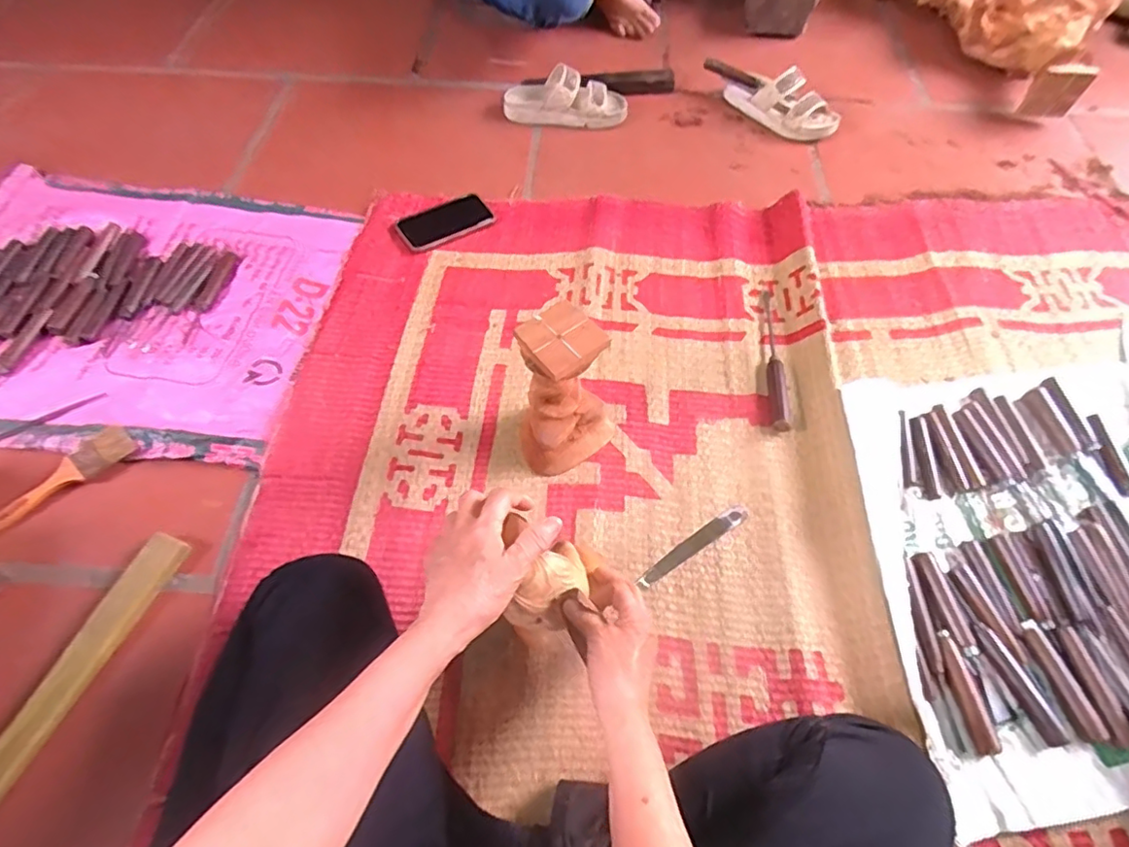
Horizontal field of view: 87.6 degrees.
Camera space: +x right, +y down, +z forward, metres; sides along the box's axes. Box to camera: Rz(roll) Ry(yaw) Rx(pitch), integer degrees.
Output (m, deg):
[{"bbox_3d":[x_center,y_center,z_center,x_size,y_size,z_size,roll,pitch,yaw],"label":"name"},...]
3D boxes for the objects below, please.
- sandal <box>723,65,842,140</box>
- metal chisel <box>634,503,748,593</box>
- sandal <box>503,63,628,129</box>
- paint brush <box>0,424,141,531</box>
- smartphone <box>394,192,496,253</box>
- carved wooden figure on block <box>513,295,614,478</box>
[{"bbox_3d":[0.403,-0.601,1.093,0.222,0.071,0.081,34,65,19],"label":"sandal"},{"bbox_3d":[0.153,0.141,0.691,0.161,0.008,0.023,-30,64,-16],"label":"metal chisel"},{"bbox_3d":[0.001,-0.605,1.100,0.228,0.092,0.071,3,59,2],"label":"sandal"},{"bbox_3d":[-0.597,0.068,0.688,0.179,0.013,0.046,-41,67,-21],"label":"paint brush"},{"bbox_3d":[-0.191,-0.324,0.944,0.152,0.008,0.073,-31,76,-23],"label":"smartphone"},{"bbox_3d":[-0.008,-0.030,0.695,0.110,0.182,0.105,-33,65,-18],"label":"carved wooden figure on block"}]

